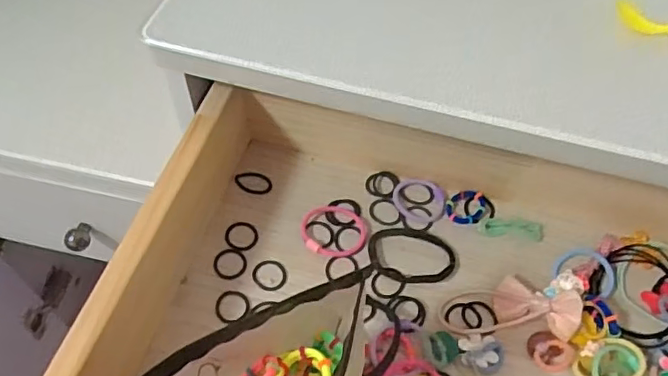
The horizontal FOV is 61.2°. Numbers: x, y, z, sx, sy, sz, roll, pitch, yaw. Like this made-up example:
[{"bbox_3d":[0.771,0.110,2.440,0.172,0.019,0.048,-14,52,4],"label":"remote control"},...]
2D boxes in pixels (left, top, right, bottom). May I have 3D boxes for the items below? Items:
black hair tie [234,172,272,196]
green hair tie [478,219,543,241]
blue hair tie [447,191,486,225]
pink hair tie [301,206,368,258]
[{"bbox_3d":[-0.055,-0.003,0.384,0.026,0.004,0.017,5,56,5],"label":"black hair tie"},{"bbox_3d":[0.115,0.026,0.364,0.040,0.004,0.012,4,56,4],"label":"green hair tie"},{"bbox_3d":[0.088,0.013,0.373,0.026,0.004,0.025,-1,56,1],"label":"blue hair tie"},{"bbox_3d":[0.000,0.027,0.362,0.041,0.008,0.036,2,56,3],"label":"pink hair tie"}]

